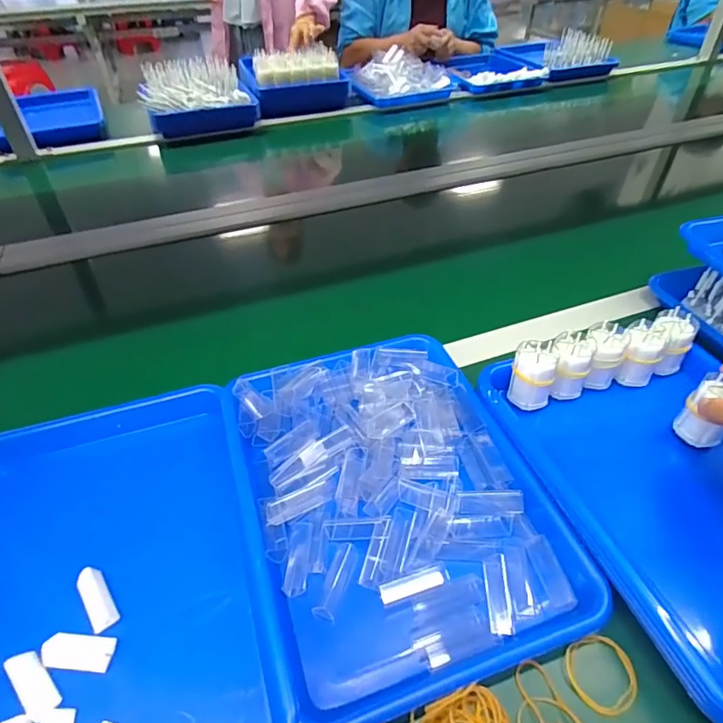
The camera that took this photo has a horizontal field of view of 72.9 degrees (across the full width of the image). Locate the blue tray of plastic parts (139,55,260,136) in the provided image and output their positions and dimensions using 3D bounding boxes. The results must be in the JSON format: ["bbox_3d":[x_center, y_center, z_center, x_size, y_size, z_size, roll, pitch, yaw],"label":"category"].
[{"bbox_3d":[-0.416,-0.665,1.218,0.247,0.090,0.314,-18,46,-17],"label":"blue tray of plastic parts"}]

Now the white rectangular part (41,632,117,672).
[{"bbox_3d":[-0.200,0.206,0.347,0.044,0.015,0.022,2,44,3],"label":"white rectangular part"}]

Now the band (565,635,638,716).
[{"bbox_3d":[0.170,0.220,0.346,0.048,0.008,0.047,0,46,0],"label":"band"}]

